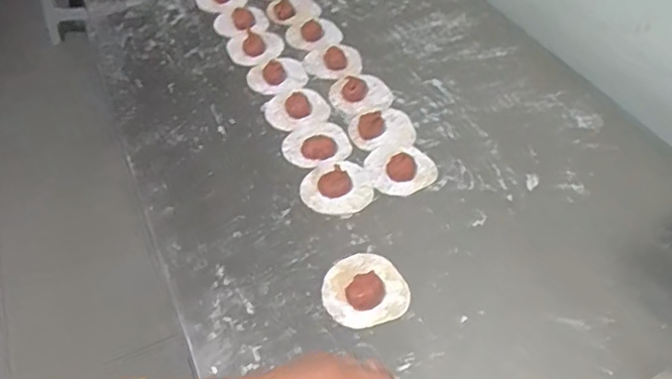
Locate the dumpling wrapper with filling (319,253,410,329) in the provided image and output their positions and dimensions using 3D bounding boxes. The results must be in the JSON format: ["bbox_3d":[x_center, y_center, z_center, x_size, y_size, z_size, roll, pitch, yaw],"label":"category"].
[{"bbox_3d":[0.028,0.096,0.566,0.083,0.016,0.079,0,51,0],"label":"dumpling wrapper with filling"}]

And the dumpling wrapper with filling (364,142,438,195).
[{"bbox_3d":[0.077,-0.029,0.685,0.081,0.011,0.077,0,51,0],"label":"dumpling wrapper with filling"}]

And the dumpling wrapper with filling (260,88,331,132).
[{"bbox_3d":[-0.053,-0.109,0.759,0.081,0.017,0.073,-18,53,-13],"label":"dumpling wrapper with filling"}]

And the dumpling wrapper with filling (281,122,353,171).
[{"bbox_3d":[-0.025,-0.060,0.714,0.083,0.014,0.080,0,51,0],"label":"dumpling wrapper with filling"}]

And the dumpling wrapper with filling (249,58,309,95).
[{"bbox_3d":[-0.083,-0.164,0.804,0.082,0.016,0.064,-3,51,-2],"label":"dumpling wrapper with filling"}]

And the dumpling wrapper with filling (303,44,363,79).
[{"bbox_3d":[-0.003,-0.187,0.830,0.084,0.012,0.071,-16,52,-12],"label":"dumpling wrapper with filling"}]

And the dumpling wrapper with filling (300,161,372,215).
[{"bbox_3d":[0.000,-0.008,0.659,0.080,0.025,0.067,6,51,6],"label":"dumpling wrapper with filling"}]

